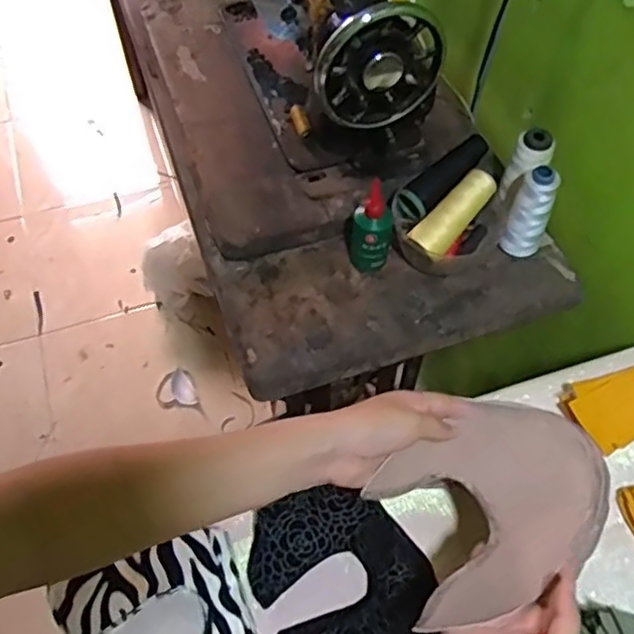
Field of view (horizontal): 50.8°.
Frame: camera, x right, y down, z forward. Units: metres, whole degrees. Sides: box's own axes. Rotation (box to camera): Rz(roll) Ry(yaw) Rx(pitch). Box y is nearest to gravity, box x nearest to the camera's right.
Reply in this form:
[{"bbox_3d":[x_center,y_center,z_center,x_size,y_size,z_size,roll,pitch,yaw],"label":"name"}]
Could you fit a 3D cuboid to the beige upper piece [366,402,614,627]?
[{"bbox_3d":[0.134,0.138,0.495,0.175,0.024,0.126,-23,59,-15],"label":"beige upper piece"}]

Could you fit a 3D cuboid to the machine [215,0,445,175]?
[{"bbox_3d":[-0.012,-0.383,0.834,0.156,0.216,0.414,-17,58,-11],"label":"machine"}]

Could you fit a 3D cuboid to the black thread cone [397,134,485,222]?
[{"bbox_3d":[0.143,-0.156,0.737,0.118,0.033,0.038,-42,64,-4],"label":"black thread cone"}]

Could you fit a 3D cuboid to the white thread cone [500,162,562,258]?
[{"bbox_3d":[0.231,-0.109,0.726,0.038,0.116,0.035,30,61,18],"label":"white thread cone"}]

